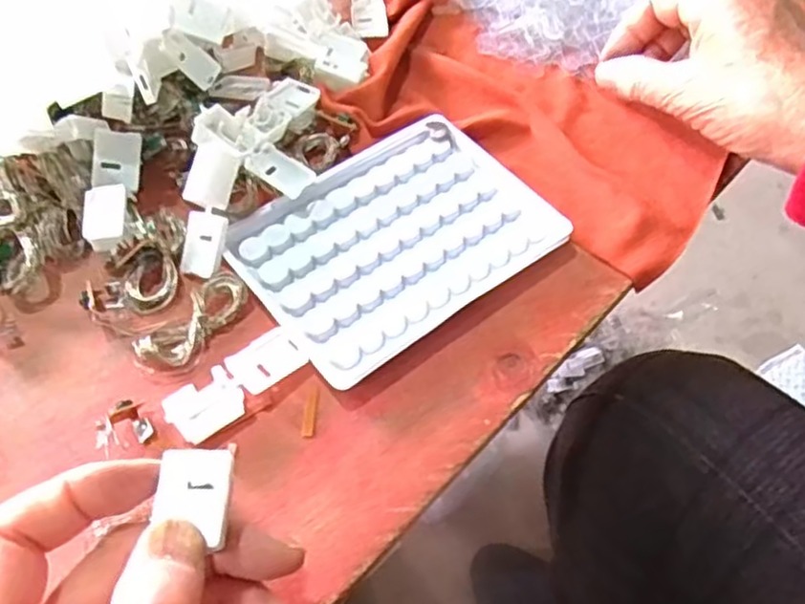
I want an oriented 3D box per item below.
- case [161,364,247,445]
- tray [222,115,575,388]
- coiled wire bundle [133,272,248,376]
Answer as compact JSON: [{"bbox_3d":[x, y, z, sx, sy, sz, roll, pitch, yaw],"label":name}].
[{"bbox_3d":[-0.074,0.039,0.267,0.026,0.010,0.019,-35,63,-22],"label":"case"},{"bbox_3d":[-0.004,-0.028,0.314,0.127,0.011,0.092,-33,63,-21],"label":"tray"},{"bbox_3d":[-0.084,0.009,0.287,0.019,0.008,0.051,35,62,20],"label":"coiled wire bundle"}]

